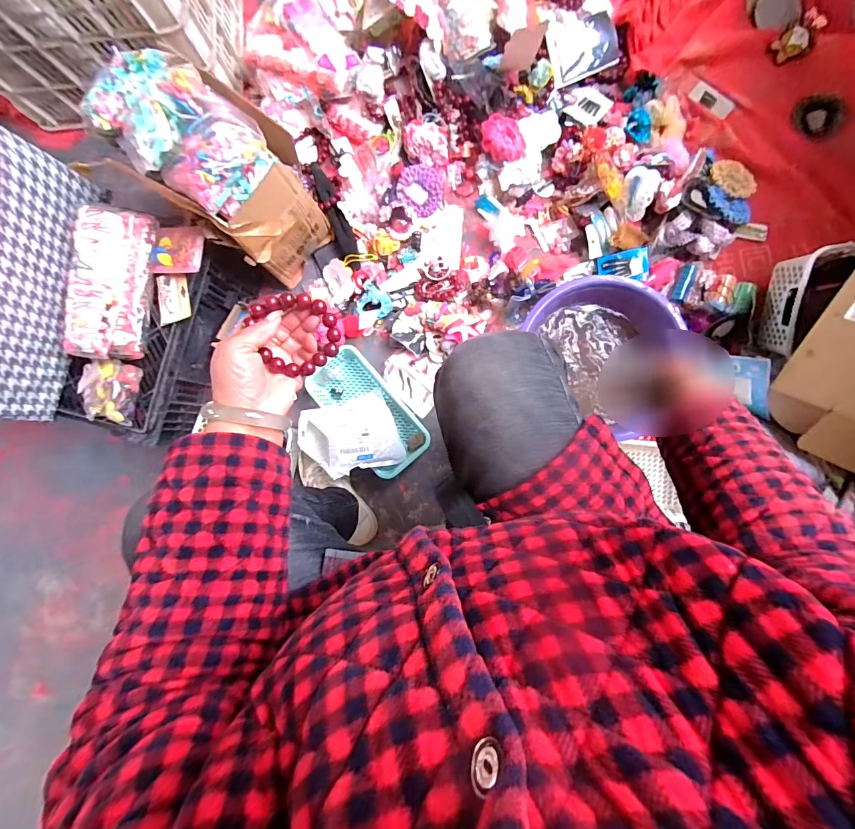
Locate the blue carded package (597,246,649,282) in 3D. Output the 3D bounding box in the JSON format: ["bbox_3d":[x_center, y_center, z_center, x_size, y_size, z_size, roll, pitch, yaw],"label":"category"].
[{"bbox_3d":[0.383,-0.287,0.760,0.088,0.008,0.061,-5,108,25],"label":"blue carded package"}]

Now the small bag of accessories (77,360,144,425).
[{"bbox_3d":[-0.522,-0.040,0.624,0.101,0.027,0.097,8,89,4],"label":"small bag of accessories"}]

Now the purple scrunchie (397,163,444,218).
[{"bbox_3d":[-0.013,-0.471,0.811,0.094,0.029,0.085,37,91,4],"label":"purple scrunchie"}]

